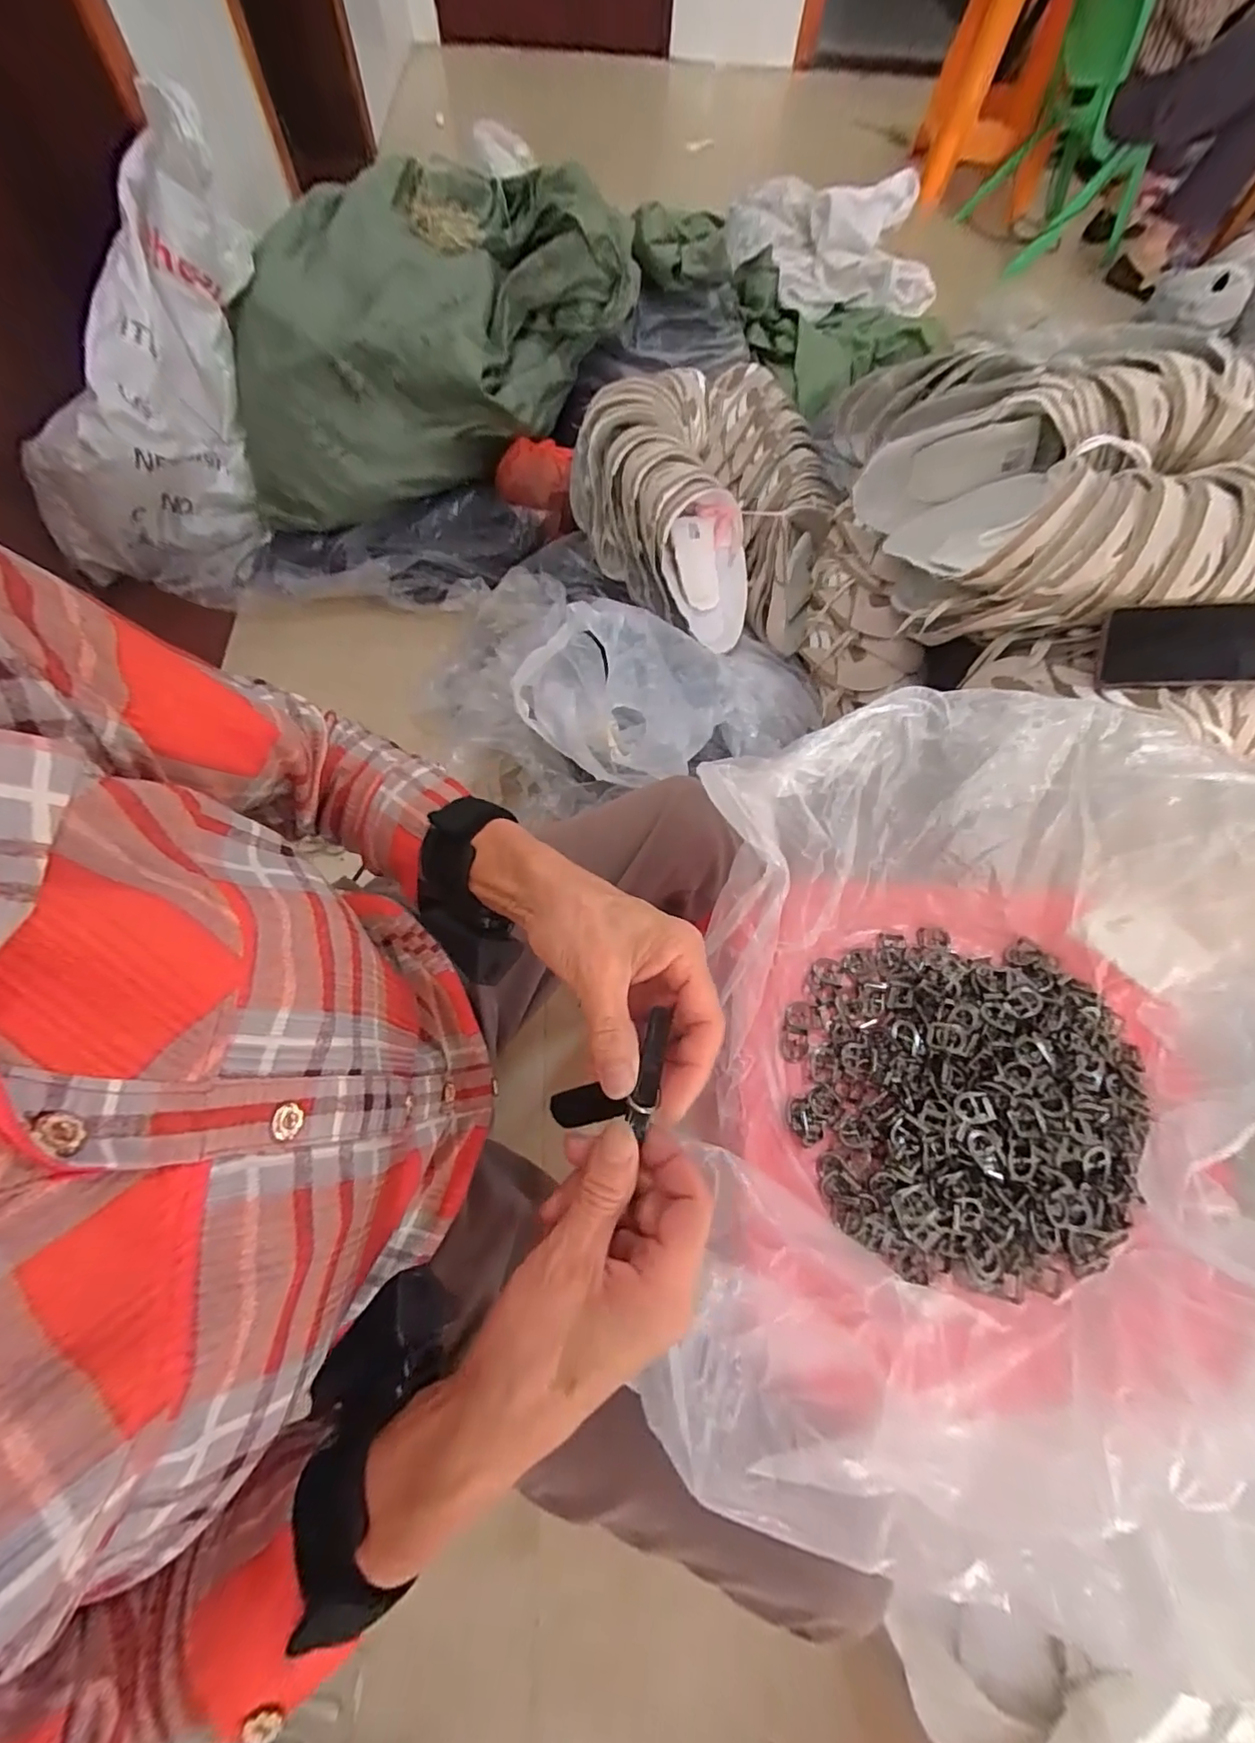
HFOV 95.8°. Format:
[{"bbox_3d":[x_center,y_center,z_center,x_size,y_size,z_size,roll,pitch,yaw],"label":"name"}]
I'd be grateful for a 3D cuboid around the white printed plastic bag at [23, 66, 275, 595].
[{"bbox_3d":[-0.806,-0.885,1.008,0.185,0.264,0.723,19,104,5],"label":"white printed plastic bag"}]

